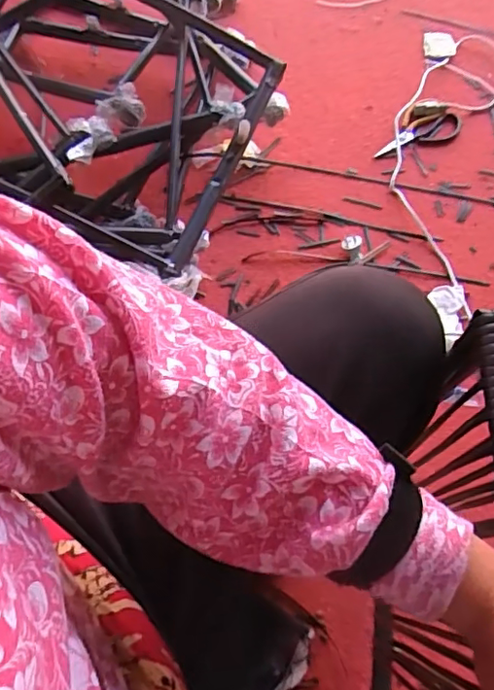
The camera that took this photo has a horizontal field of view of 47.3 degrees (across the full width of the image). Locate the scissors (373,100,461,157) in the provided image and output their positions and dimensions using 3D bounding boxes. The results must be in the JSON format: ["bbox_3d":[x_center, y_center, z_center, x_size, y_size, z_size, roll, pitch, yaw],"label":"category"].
[{"bbox_3d":[0.325,-0.410,1.081,0.190,0.013,0.095,-34,73,-16],"label":"scissors"}]

